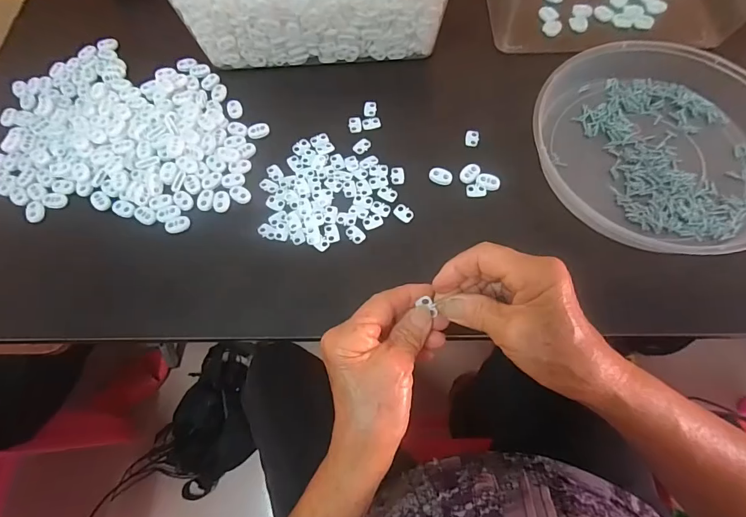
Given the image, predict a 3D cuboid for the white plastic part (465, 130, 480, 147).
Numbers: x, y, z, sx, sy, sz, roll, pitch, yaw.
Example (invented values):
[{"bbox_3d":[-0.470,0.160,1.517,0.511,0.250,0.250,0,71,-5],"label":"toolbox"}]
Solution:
[{"bbox_3d":[0.102,-0.124,0.418,0.013,0.004,0.019,10,71,3],"label":"white plastic part"}]

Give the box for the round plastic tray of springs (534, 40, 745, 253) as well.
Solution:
[{"bbox_3d":[0.274,-0.110,0.391,0.215,0.051,0.224,-1,67,1],"label":"round plastic tray of springs"}]

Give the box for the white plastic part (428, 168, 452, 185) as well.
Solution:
[{"bbox_3d":[0.066,-0.080,0.398,0.022,0.008,0.014,19,71,6],"label":"white plastic part"}]

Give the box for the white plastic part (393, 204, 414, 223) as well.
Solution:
[{"bbox_3d":[0.029,-0.043,0.386,0.019,0.004,0.014,37,74,12],"label":"white plastic part"}]

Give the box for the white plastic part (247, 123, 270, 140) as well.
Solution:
[{"bbox_3d":[-0.119,-0.133,0.422,0.022,0.004,0.016,-14,71,-5],"label":"white plastic part"}]

